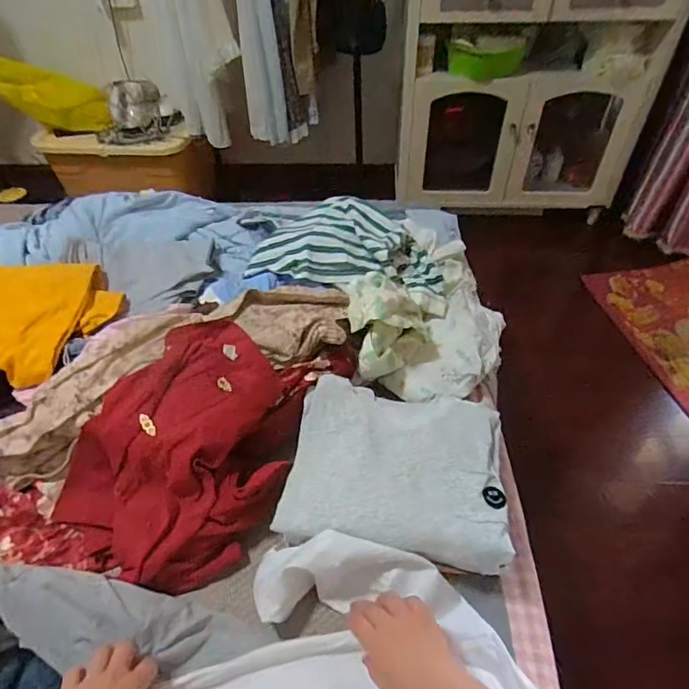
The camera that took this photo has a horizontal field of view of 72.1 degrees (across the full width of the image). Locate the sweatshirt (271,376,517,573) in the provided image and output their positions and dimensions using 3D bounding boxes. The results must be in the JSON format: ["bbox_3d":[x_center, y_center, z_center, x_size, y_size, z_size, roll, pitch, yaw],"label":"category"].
[{"bbox_3d":[0.066,0.153,0.616,0.267,0.033,0.232,4,46,5],"label":"sweatshirt"}]

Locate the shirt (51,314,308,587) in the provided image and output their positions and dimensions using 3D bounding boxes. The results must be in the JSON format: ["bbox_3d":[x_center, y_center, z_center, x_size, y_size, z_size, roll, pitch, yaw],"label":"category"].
[{"bbox_3d":[-0.201,0.124,0.652,0.242,0.141,0.271,30,53,27],"label":"shirt"}]

